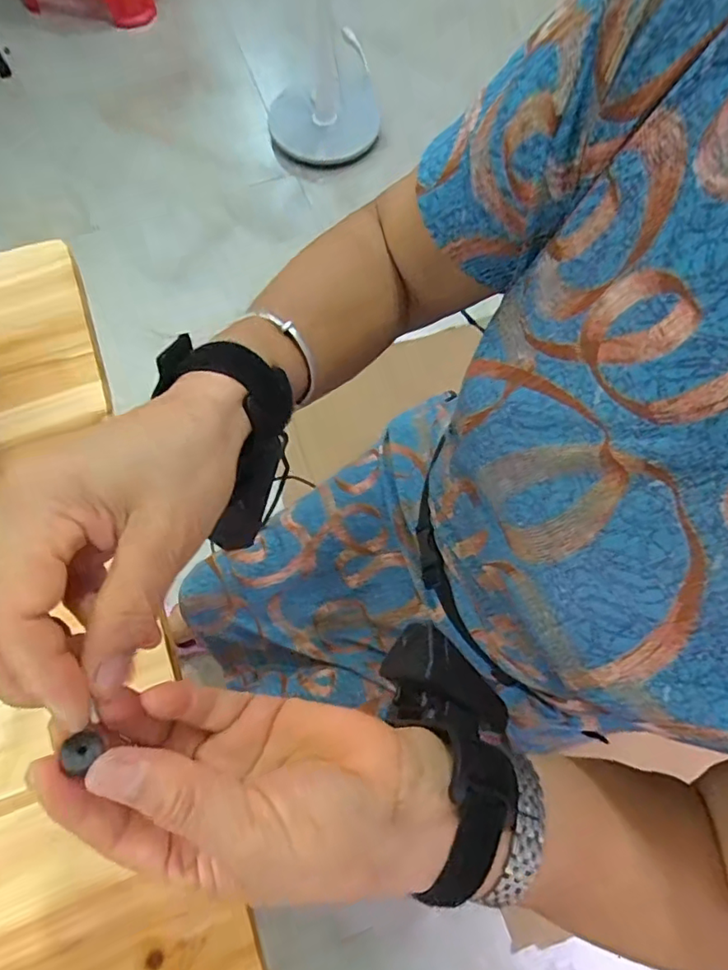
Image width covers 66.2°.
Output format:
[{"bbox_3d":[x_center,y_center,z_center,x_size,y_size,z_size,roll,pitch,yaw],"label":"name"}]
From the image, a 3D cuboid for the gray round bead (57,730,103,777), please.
[{"bbox_3d":[-0.098,0.092,0.194,0.012,0.006,0.011,0,72,-1],"label":"gray round bead"}]

